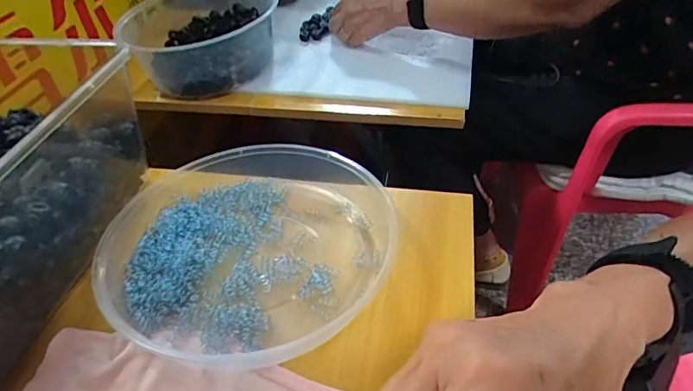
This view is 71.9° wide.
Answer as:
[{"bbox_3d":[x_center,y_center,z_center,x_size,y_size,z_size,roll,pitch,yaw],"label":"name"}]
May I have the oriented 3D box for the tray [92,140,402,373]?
[{"bbox_3d":[-0.081,0.033,0.403,0.234,0.038,0.230,-2,44,2],"label":"tray"}]

